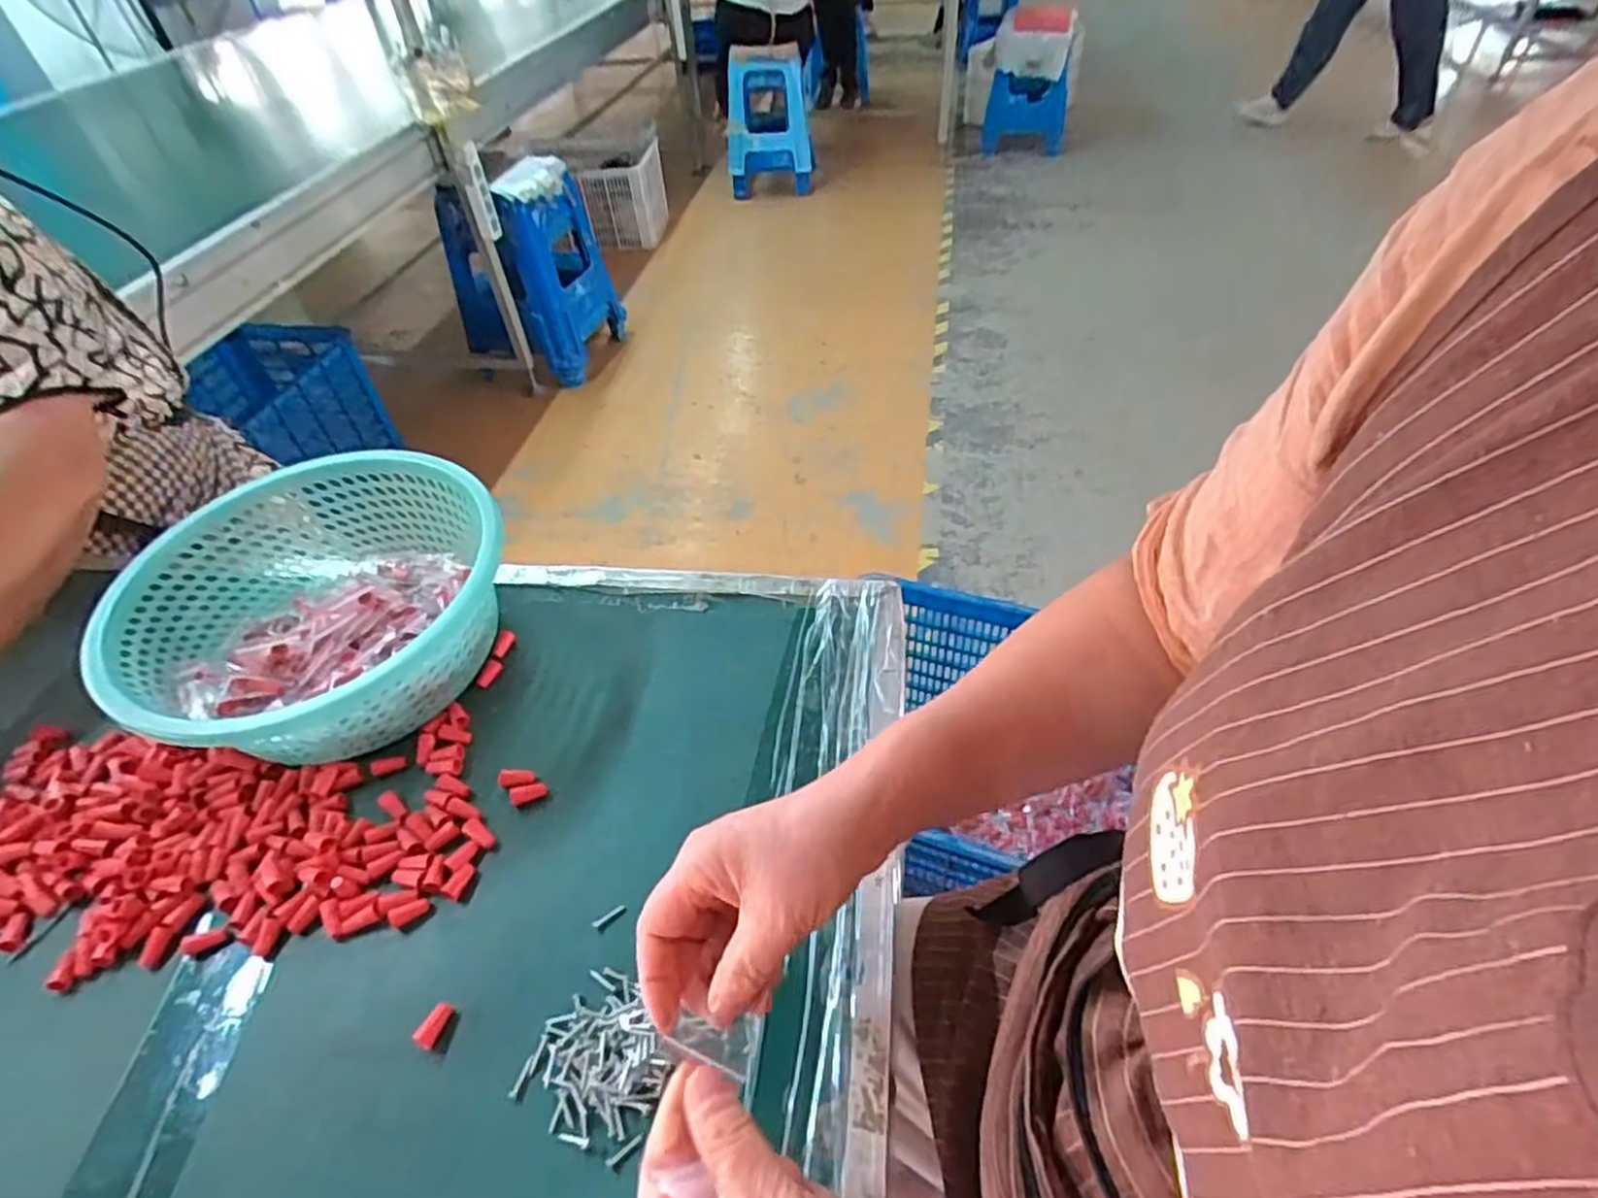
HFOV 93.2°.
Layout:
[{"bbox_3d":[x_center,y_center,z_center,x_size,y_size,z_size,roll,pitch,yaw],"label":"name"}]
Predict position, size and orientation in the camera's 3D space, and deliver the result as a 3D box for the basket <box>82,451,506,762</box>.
[{"bbox_3d":[-0.364,0.004,0.583,0.243,0.099,0.266,-2,46,2],"label":"basket"}]

